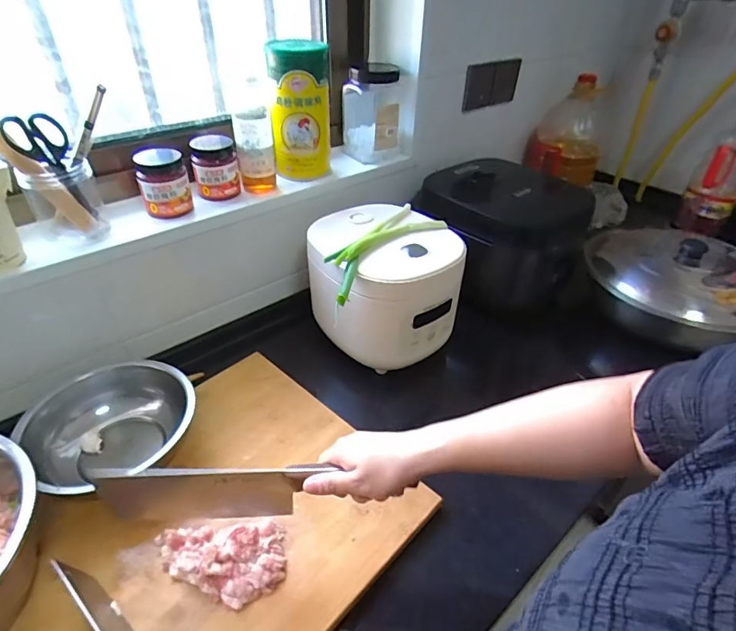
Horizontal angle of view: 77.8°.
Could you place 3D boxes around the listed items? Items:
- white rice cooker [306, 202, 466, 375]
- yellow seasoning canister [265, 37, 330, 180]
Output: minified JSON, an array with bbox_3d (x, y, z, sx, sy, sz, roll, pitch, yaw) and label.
[{"bbox_3d":[0.023,-0.053,0.752,0.214,0.177,0.221,-15,40,-20],"label":"white rice cooker"},{"bbox_3d":[-0.116,-0.349,0.776,0.093,0.199,0.116,-5,38,-8],"label":"yellow seasoning canister"}]

